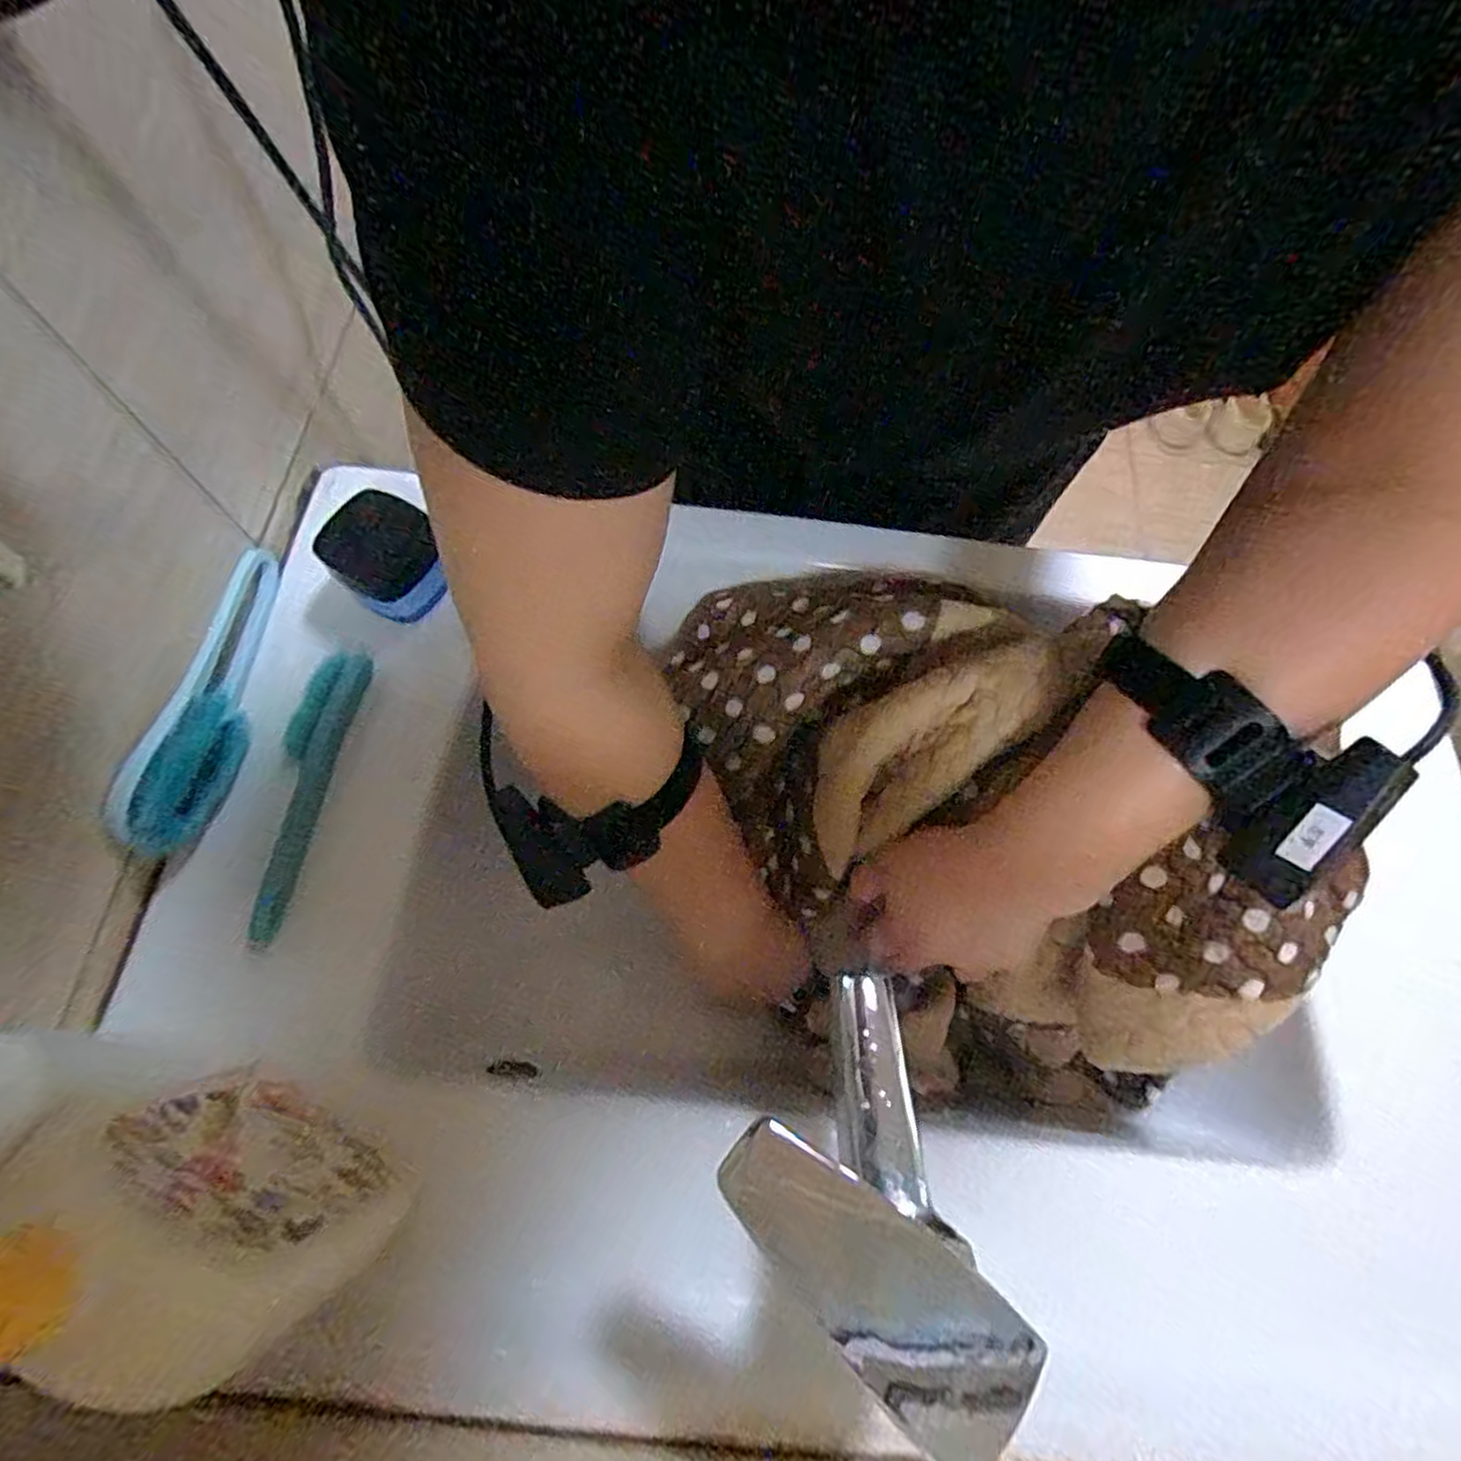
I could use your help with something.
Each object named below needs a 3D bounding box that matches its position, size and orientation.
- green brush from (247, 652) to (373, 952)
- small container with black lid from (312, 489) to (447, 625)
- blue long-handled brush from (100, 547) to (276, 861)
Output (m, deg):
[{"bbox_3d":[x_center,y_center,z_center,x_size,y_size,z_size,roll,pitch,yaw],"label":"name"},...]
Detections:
[{"bbox_3d":[-0.250,0.032,0.404,0.022,0.019,0.173,9,69,0],"label":"green brush"},{"bbox_3d":[-0.217,-0.108,0.447,0.062,0.047,0.061,1,69,-3],"label":"small container with black lid"},{"bbox_3d":[-0.299,-0.027,0.407,0.028,0.047,0.193,6,69,-1],"label":"blue long-handled brush"}]

